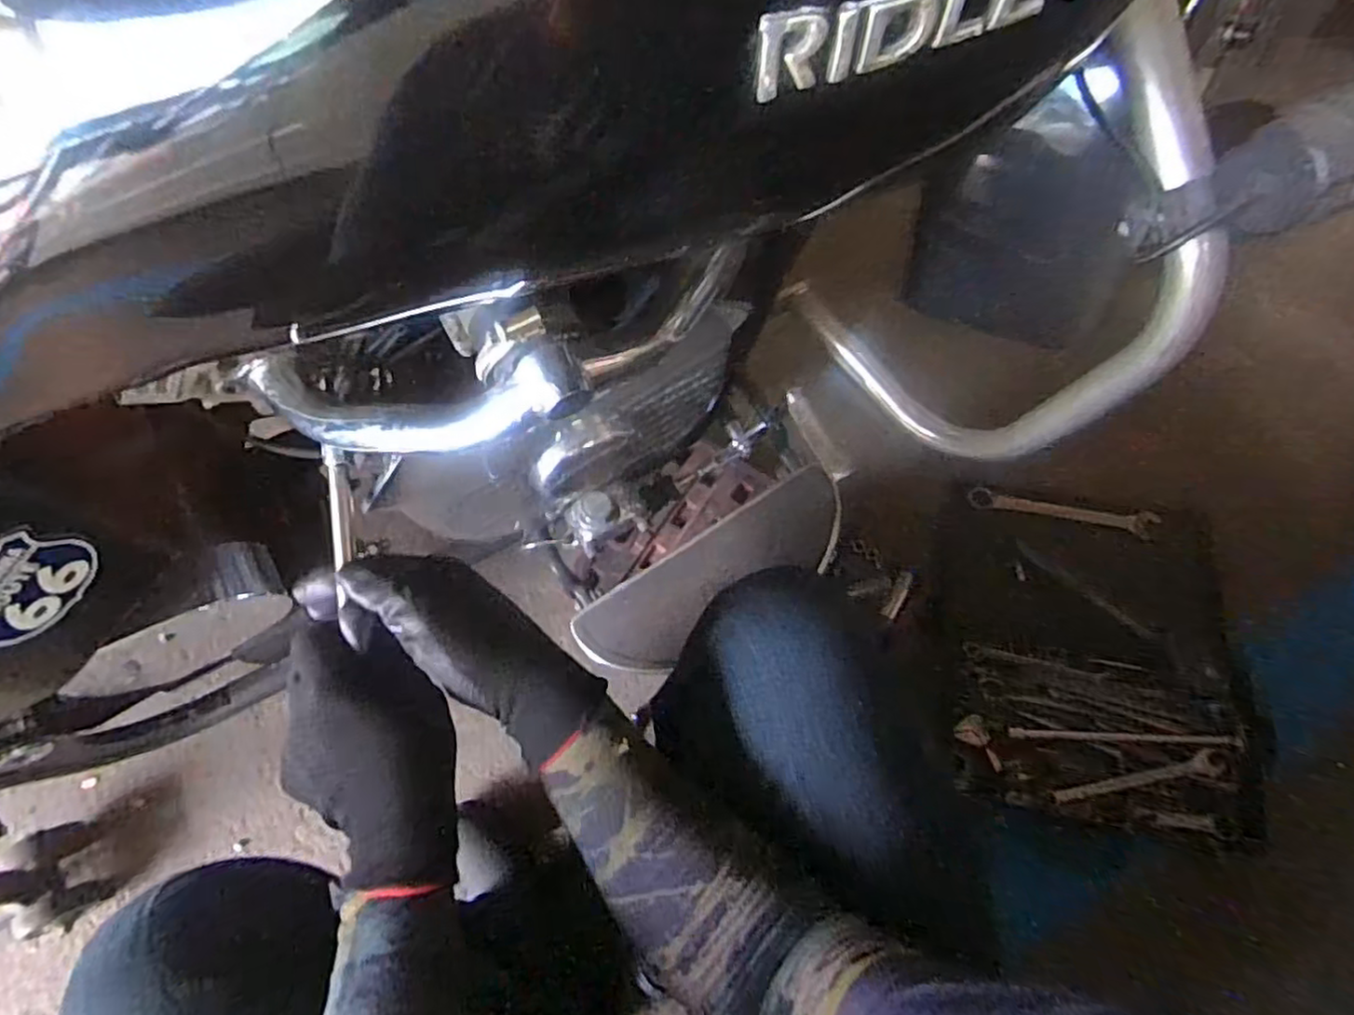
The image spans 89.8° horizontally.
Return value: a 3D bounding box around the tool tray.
[{"bbox_3d":[0.486,0.167,0.805,0.329,0.084,0.387,10,71,3],"label":"tool tray"}]

